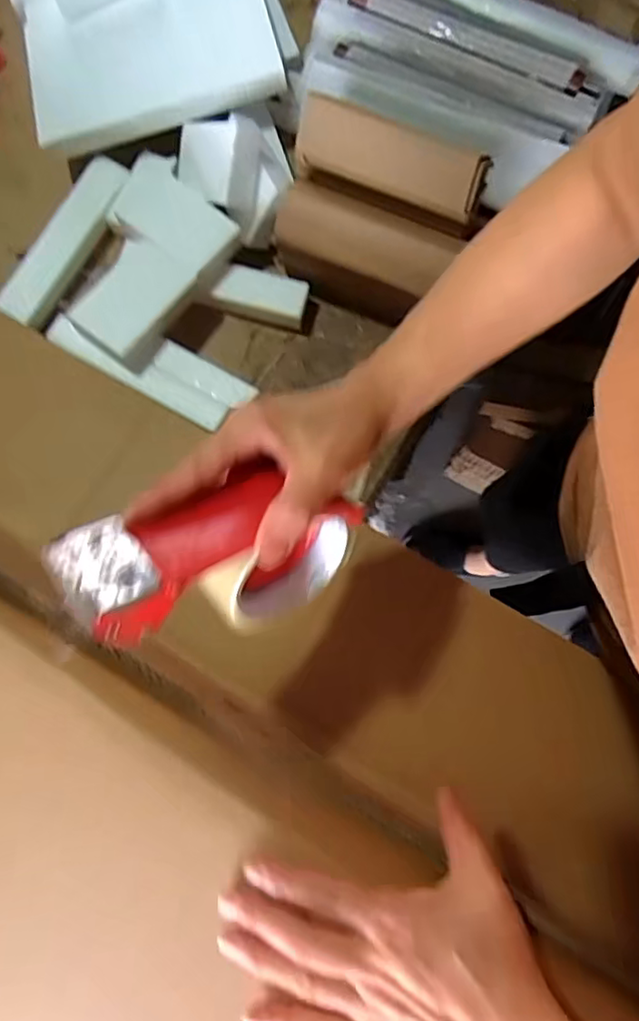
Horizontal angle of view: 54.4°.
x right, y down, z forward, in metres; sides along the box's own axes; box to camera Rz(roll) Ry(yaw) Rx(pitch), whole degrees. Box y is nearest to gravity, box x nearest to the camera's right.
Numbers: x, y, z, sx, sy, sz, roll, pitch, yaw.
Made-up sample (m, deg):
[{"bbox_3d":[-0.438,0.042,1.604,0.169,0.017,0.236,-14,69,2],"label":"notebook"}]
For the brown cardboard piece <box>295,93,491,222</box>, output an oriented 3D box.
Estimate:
[{"bbox_3d":[0.066,-0.326,0.584,0.175,0.058,0.052,20,81,4],"label":"brown cardboard piece"}]

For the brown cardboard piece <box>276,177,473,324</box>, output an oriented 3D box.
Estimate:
[{"bbox_3d":[0.049,-0.253,0.611,0.173,0.091,0.072,24,81,5],"label":"brown cardboard piece"}]

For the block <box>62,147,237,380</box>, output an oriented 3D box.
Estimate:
[{"bbox_3d":[-0.173,-0.251,0.616,0.132,0.030,0.193,34,82,7],"label":"block"}]

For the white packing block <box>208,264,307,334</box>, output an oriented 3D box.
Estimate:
[{"bbox_3d":[-0.063,-0.221,0.642,0.102,0.040,0.042,15,80,4],"label":"white packing block"}]

